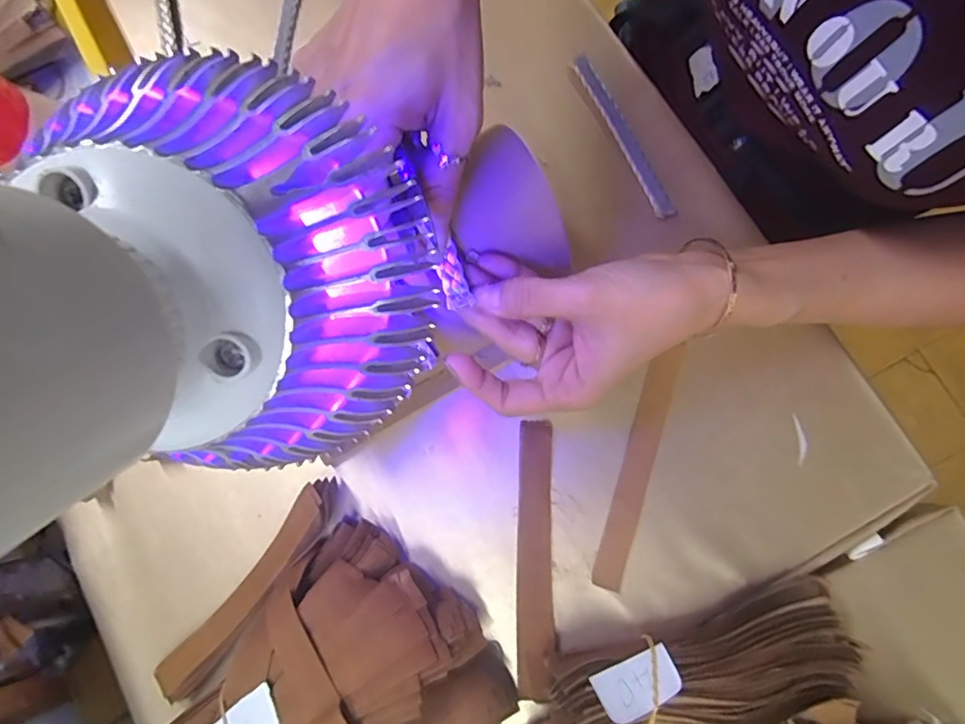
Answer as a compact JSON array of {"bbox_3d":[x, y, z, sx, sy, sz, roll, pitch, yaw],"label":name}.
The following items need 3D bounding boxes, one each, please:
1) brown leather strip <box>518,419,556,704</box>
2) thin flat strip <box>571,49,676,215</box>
[{"bbox_3d":[0.035,0.125,0.344,0.022,0.005,0.171,-2,78,10],"label":"brown leather strip"},{"bbox_3d":[0.103,-0.168,0.388,0.014,0.004,0.139,-25,80,-2],"label":"thin flat strip"}]

